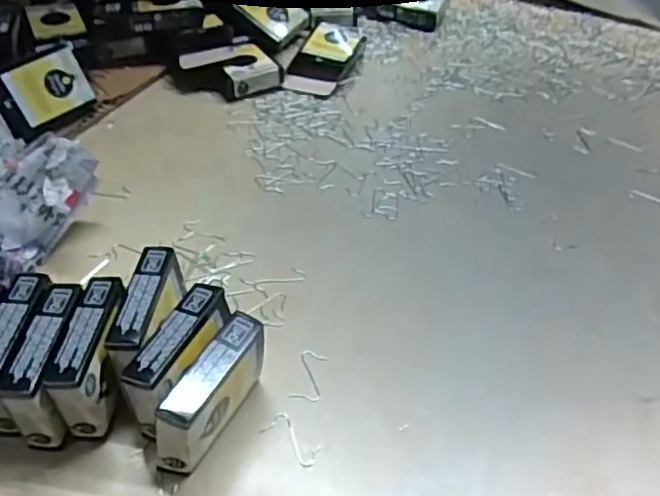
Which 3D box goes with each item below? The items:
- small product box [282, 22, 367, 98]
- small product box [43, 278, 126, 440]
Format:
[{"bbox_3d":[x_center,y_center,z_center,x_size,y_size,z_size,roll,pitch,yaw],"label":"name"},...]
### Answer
[{"bbox_3d":[-0.003,-0.190,0.661,0.052,0.024,0.108,17,47,14],"label":"small product box"},{"bbox_3d":[-0.131,0.062,0.377,0.022,0.056,0.076,4,45,2],"label":"small product box"}]

